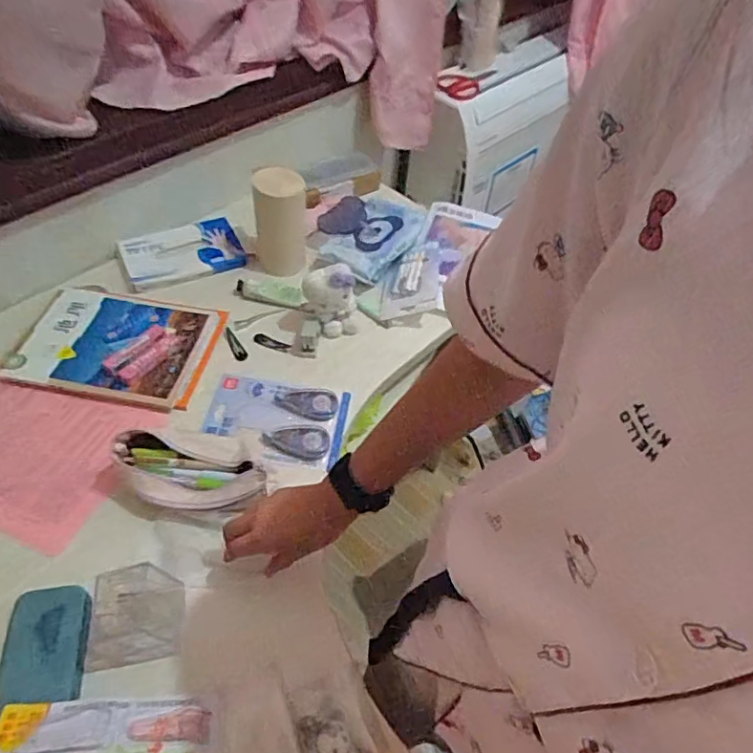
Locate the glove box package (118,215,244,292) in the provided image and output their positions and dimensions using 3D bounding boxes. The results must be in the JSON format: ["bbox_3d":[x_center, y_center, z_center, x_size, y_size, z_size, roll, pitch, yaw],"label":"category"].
[{"bbox_3d":[-0.332,-0.217,0.967,0.190,0.021,0.129,-15,54,-17],"label":"glove box package"}]

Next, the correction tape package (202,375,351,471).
[{"bbox_3d":[-0.139,0.057,0.777,0.187,0.022,0.130,10,51,2],"label":"correction tape package"}]

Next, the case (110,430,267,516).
[{"bbox_3d":[-0.219,0.116,0.685,0.176,0.067,0.097,6,51,-1],"label":"case"}]

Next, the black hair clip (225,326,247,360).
[{"bbox_3d":[-0.218,-0.050,0.862,0.021,0.004,0.064,-23,67,-35],"label":"black hair clip"}]

